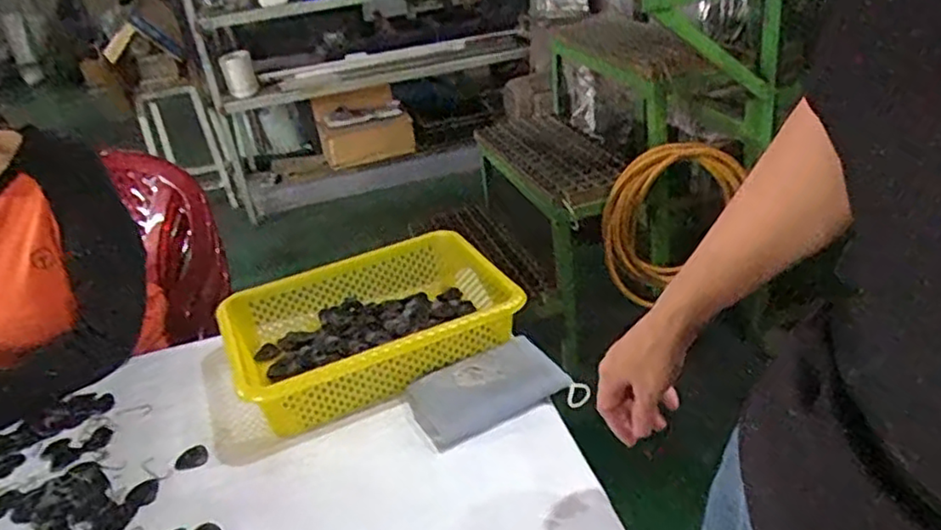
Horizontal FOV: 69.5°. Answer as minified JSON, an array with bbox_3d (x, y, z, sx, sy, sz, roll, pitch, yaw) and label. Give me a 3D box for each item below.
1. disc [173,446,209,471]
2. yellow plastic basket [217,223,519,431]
[{"bbox_3d":[-0.320,0.223,0.779,0.037,0.006,0.037,-6,28,3],"label":"disc"},{"bbox_3d":[-0.121,0.075,0.897,0.368,0.086,0.250,-18,30,-18],"label":"yellow plastic basket"}]

